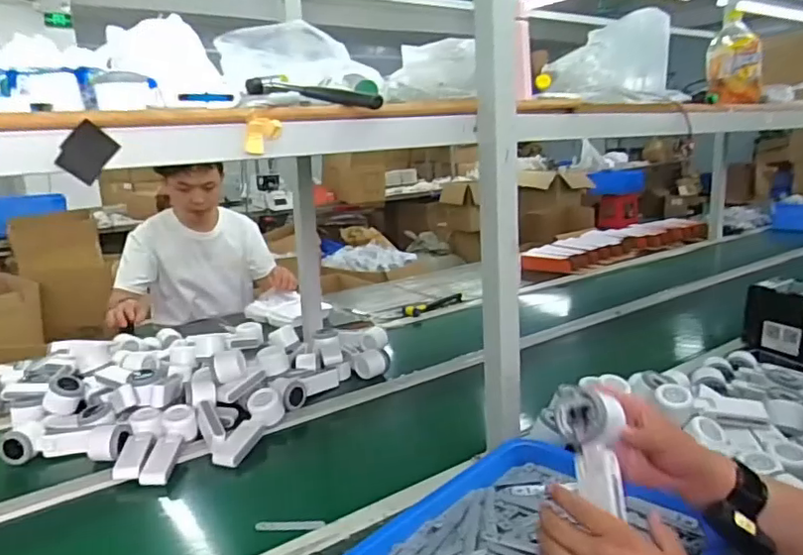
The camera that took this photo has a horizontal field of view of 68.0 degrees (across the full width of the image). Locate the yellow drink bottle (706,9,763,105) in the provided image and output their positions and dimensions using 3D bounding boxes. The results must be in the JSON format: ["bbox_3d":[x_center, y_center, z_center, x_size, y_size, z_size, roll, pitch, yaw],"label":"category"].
[{"bbox_3d":[0.749,-0.494,1.340,0.112,0.197,0.097,5,16,30],"label":"yellow drink bottle"}]

